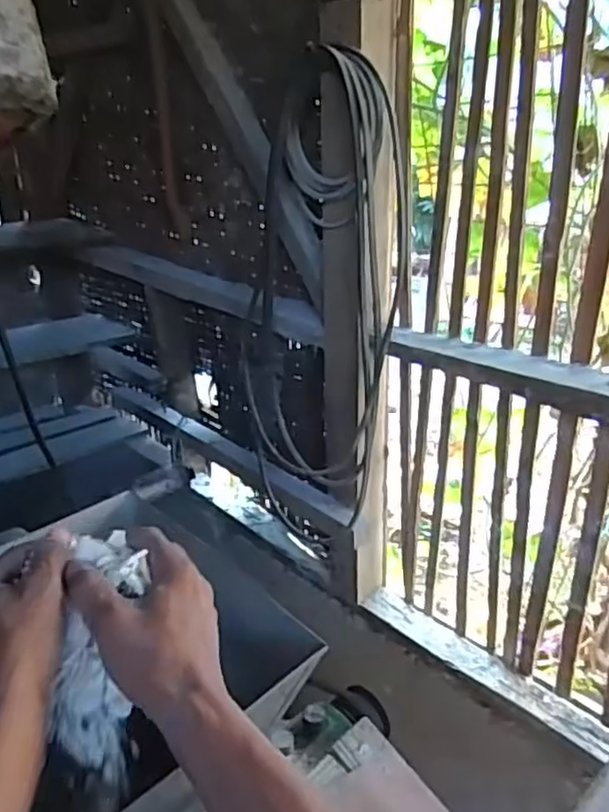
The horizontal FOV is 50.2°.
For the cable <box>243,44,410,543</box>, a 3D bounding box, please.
[{"bbox_3d":[0.028,-0.190,1.232,0.146,0.805,0.375,-22,32,-39],"label":"cable"}]

